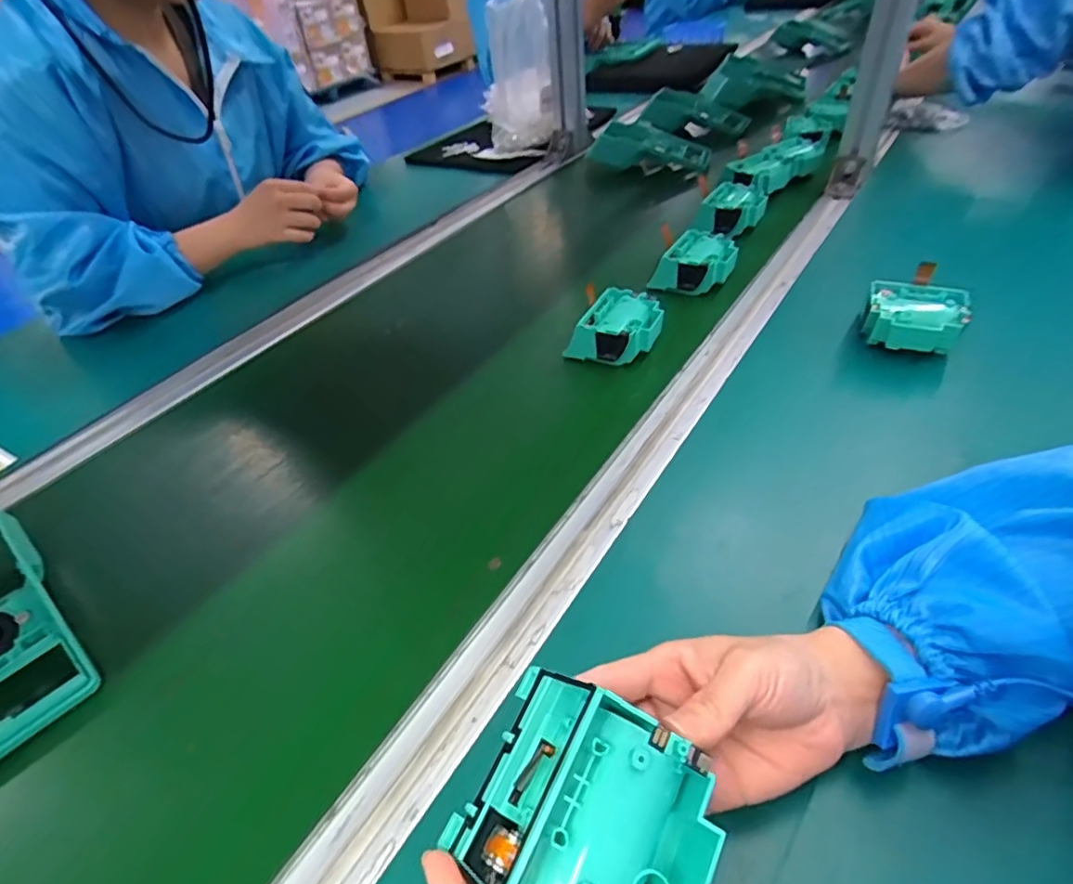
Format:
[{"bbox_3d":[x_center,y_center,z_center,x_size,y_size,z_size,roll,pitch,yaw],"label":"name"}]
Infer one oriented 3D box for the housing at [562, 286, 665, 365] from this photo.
[{"bbox_3d":[0.077,-0.107,0.544,0.071,0.038,0.070,20,49,23],"label":"housing"}]

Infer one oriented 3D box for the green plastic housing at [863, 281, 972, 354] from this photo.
[{"bbox_3d":[0.323,-0.107,0.499,0.075,0.035,0.060,17,47,20],"label":"green plastic housing"}]

